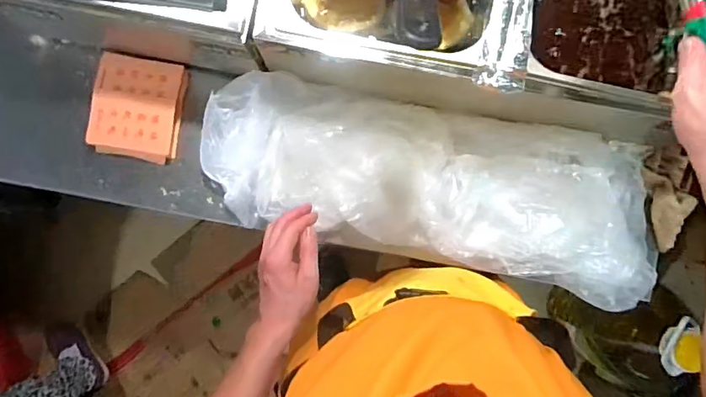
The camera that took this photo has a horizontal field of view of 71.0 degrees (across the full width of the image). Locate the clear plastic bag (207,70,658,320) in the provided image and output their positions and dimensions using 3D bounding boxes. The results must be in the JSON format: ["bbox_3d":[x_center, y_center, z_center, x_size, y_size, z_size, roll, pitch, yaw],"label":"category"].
[{"bbox_3d":[0.126,-0.021,0.721,0.691,0.079,0.236,13,88,-1],"label":"clear plastic bag"}]

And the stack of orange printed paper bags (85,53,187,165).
[{"bbox_3d":[-0.329,-0.137,0.752,0.126,0.034,0.151,9,88,-1],"label":"stack of orange printed paper bags"}]

